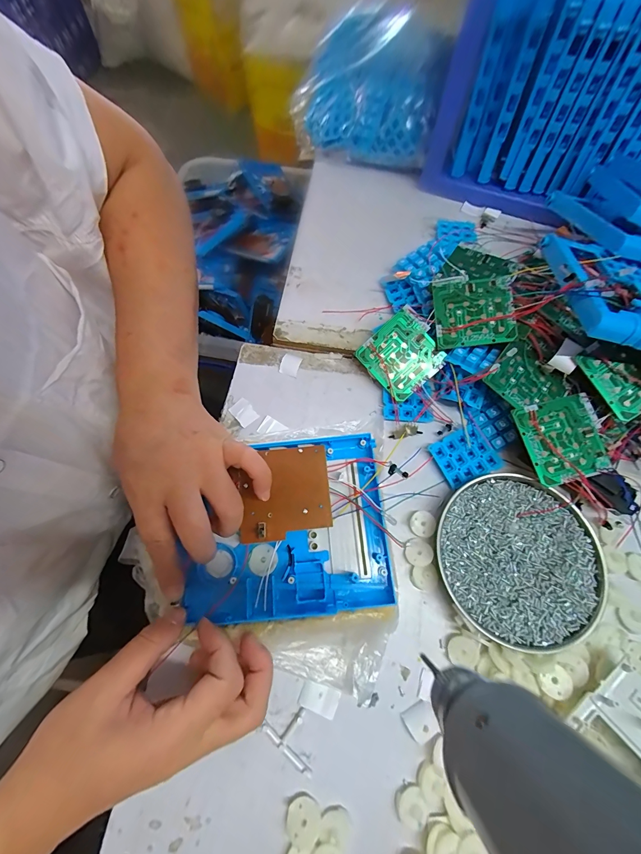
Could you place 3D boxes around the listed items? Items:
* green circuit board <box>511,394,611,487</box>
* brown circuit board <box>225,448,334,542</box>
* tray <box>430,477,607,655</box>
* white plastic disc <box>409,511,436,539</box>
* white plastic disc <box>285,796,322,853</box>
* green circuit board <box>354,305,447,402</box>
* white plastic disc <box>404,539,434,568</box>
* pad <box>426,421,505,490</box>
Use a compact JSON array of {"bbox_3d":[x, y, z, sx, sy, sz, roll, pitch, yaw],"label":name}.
[{"bbox_3d":[0.217,0.011,0.299,0.067,0.005,0.070,-13,75,-4],"label":"green circuit board"},{"bbox_3d":[-0.030,0.053,0.273,0.073,0.006,0.072,-6,68,-3],"label":"brown circuit board"},{"bbox_3d":[0.170,0.112,0.287,0.132,0.015,0.132,19,69,7],"label":"tray"},{"bbox_3d":[0.094,0.089,0.304,0.023,0.004,0.023,0,68,0],"label":"white plastic disc"},{"bbox_3d":[-0.012,0.272,0.229,0.024,0.005,0.023,0,68,0],"label":"white plastic disc"},{"bbox_3d":[0.085,-0.075,0.345,0.073,0.006,0.072,-42,84,7],"label":"green circuit board"},{"bbox_3d":[0.087,0.111,0.294,0.023,0.005,0.022,0,68,0],"label":"white plastic disc"},{"bbox_3d":[0.142,0.027,0.329,0.059,0.006,0.050,-23,70,-10],"label":"pad"}]

